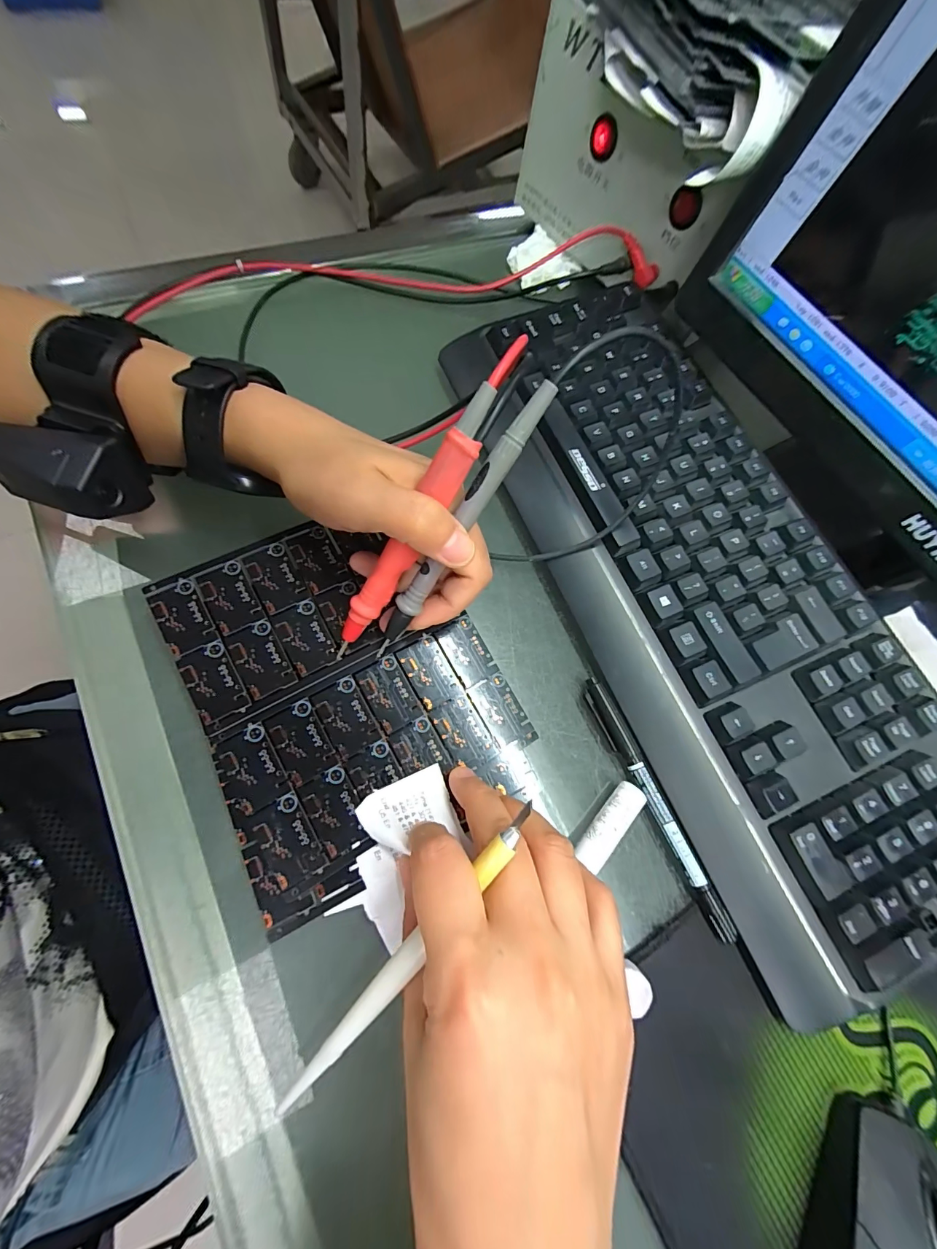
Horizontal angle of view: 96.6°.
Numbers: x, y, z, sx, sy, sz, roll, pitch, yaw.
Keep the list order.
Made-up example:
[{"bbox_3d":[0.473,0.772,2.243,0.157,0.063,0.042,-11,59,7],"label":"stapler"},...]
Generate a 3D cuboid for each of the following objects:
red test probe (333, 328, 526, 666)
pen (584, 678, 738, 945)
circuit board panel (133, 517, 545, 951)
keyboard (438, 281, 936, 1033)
[{"bbox_3d":[-0.023,-0.043,0.182,0.013,0.010,0.158,40,115,9],"label":"red test probe"},{"bbox_3d":[0.099,0.095,0.224,0.010,0.011,0.138,-23,76,-15],"label":"pen"},{"bbox_3d":[-0.061,0.031,0.219,0.146,0.004,0.177,-23,81,-16],"label":"circuit board panel"},{"bbox_3d":[0.141,-0.032,0.252,0.162,0.028,0.421,-23,77,-7],"label":"keyboard"}]

